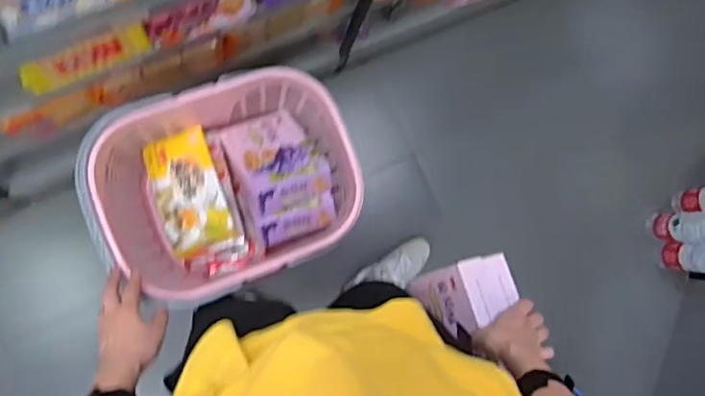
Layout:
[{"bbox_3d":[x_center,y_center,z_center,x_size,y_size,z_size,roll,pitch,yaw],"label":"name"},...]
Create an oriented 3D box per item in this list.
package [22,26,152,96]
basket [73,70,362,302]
[{"bbox_3d":[-0.441,-0.227,0.948,0.213,0.079,0.031,-24,90,-10],"label":"package"},{"bbox_3d":[-0.208,-0.022,0.972,0.390,0.201,0.301,-19,89,-10],"label":"basket"}]

